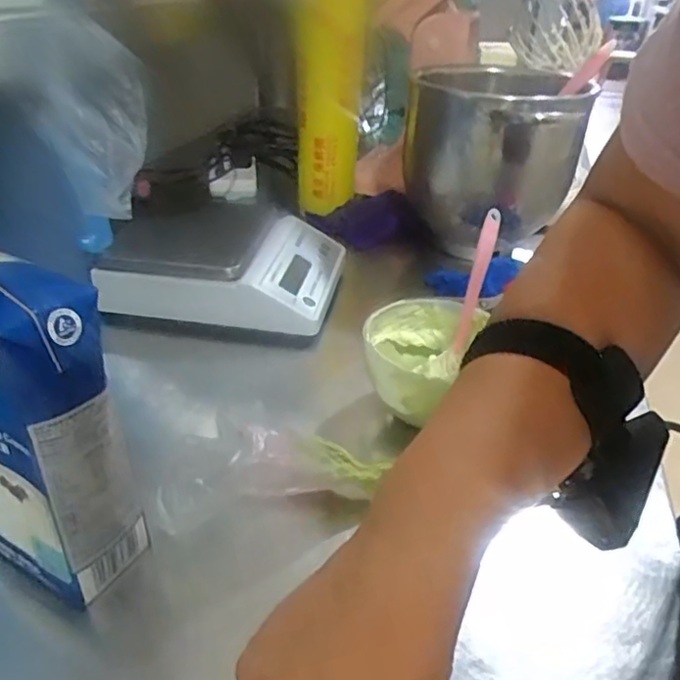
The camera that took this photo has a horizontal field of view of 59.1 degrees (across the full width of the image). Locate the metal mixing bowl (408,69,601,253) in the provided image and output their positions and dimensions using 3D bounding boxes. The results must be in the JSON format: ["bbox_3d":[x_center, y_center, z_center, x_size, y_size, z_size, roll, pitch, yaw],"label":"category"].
[{"bbox_3d":[0.188,-0.233,0.769,0.209,0.183,0.200,14,35,20],"label":"metal mixing bowl"}]

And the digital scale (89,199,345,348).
[{"bbox_3d":[-0.119,-0.091,0.682,0.232,0.080,0.210,7,34,9],"label":"digital scale"}]

